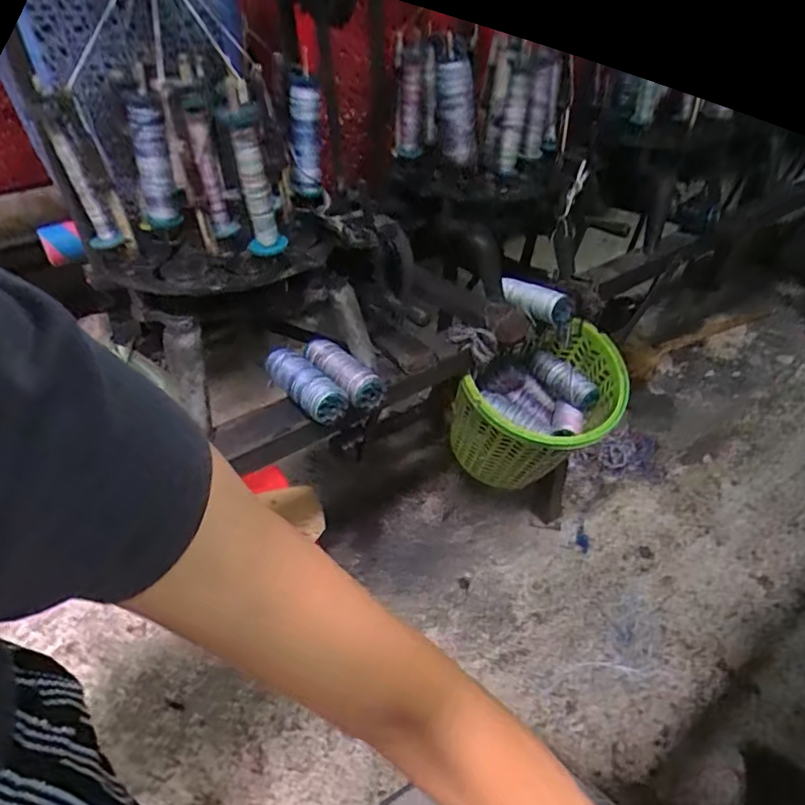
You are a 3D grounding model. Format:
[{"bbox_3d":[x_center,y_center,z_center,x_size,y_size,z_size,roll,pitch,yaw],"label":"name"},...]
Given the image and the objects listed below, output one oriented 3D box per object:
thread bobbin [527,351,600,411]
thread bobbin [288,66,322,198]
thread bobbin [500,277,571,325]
[{"bbox_3d":[0.305,-0.039,1.066,0.060,0.056,0.138,-28,49,-28],"label":"thread bobbin"},{"bbox_3d":[-0.130,-0.352,0.749,0.043,0.148,0.043,-10,43,-11],"label":"thread bobbin"},{"bbox_3d":[0.219,-0.170,0.933,0.128,0.048,0.044,28,49,27],"label":"thread bobbin"}]

